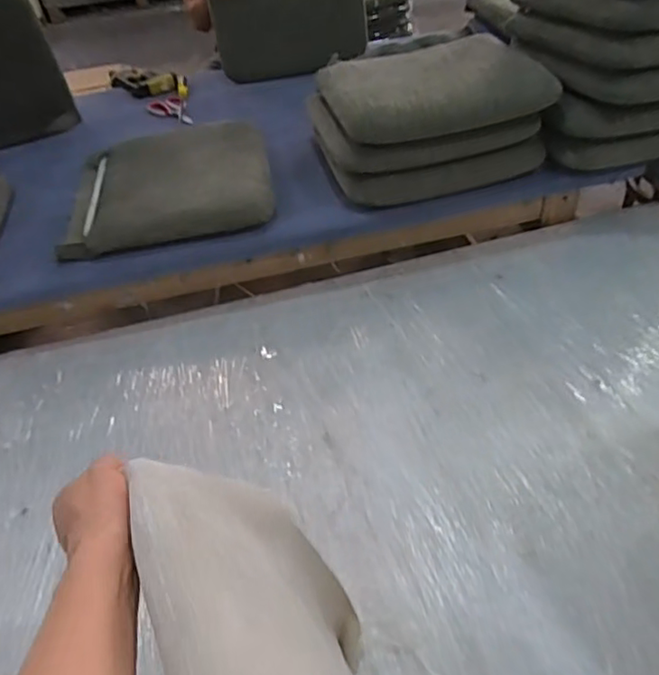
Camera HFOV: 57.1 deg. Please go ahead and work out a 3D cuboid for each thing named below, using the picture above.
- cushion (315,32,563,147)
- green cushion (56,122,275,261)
[{"bbox_3d":[0.213,-0.540,1.284,0.445,0.077,0.329,-9,45,-3],"label":"cushion"},{"bbox_3d":[-0.360,-0.360,1.364,0.448,0.089,0.419,-9,45,-2],"label":"green cushion"}]

